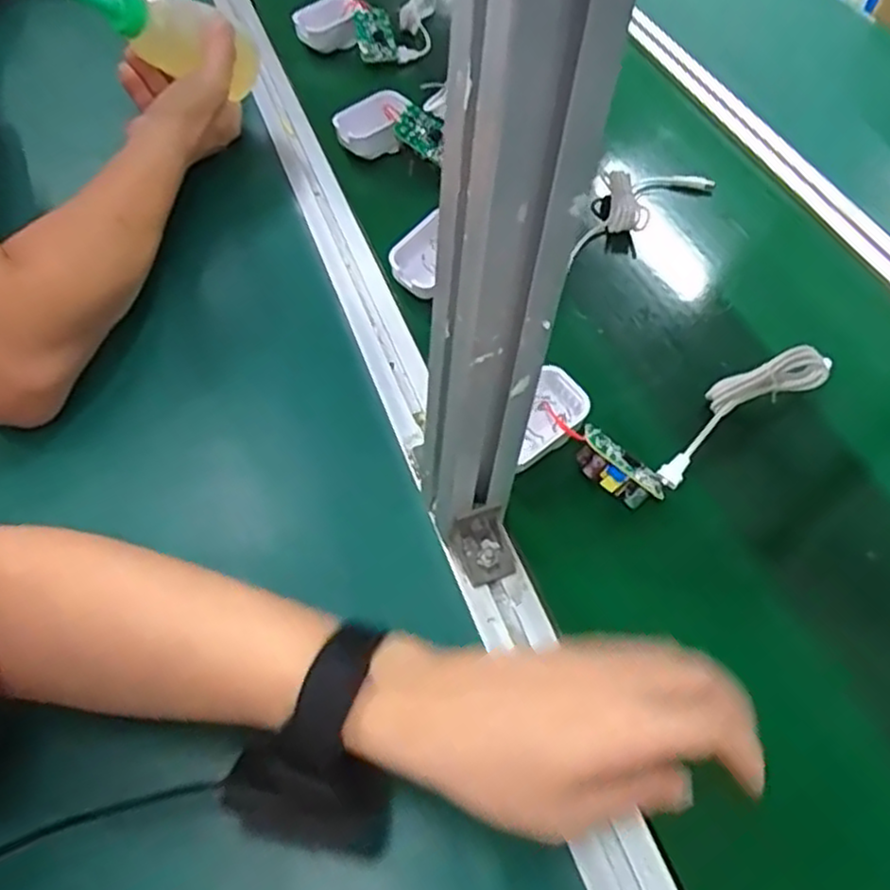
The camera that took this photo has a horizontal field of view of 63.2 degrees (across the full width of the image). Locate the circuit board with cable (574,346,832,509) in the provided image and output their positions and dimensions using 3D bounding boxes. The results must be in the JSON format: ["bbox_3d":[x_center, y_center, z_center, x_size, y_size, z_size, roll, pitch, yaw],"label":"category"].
[{"bbox_3d":[0.173,-0.016,0.483,0.191,0.037,0.052,-27,63,-18],"label":"circuit board with cable"}]

